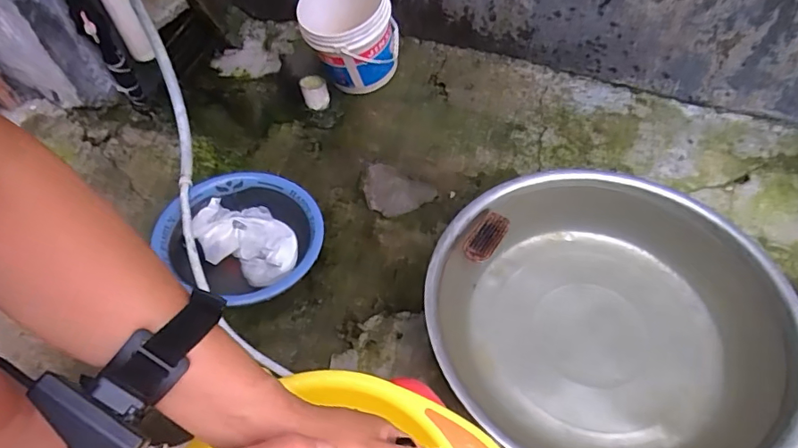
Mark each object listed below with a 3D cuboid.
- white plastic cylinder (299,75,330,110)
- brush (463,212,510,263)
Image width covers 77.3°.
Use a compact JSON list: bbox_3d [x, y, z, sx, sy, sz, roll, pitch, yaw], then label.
[{"bbox_3d":[-0.254,-0.395,1.518,0.078,0.093,0.059,-12,53,-5],"label":"white plastic cylinder"},{"bbox_3d":[0.186,0.028,1.051,0.062,0.030,0.129,28,60,23],"label":"brush"}]

